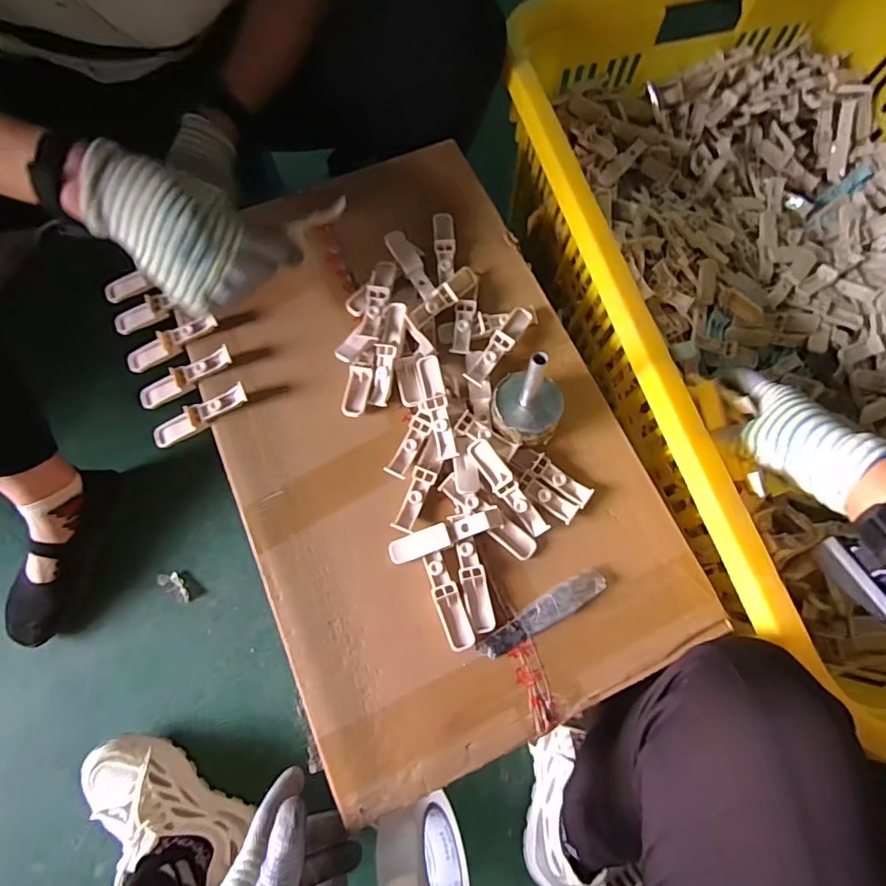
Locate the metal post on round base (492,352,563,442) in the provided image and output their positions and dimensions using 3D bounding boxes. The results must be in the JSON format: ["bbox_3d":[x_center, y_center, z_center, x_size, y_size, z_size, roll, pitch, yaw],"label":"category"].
[{"bbox_3d":[0.074,-0.033,0.450,0.059,0.077,0.059,0,73,-1],"label":"metal post on round base"}]

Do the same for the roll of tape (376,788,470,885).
[{"bbox_3d":[-0.014,0.347,0.418,0.058,0.090,0.108,-14,74,-5],"label":"roll of tape"}]

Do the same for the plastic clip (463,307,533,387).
[{"bbox_3d":[0.055,-0.093,0.497,0.022,0.019,0.097,33,75,9],"label":"plastic clip"}]

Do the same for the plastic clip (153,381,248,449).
[{"bbox_3d":[-0.229,-0.027,0.482,0.097,0.018,0.026,-27,73,10],"label":"plastic clip"}]

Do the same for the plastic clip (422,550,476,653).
[{"bbox_3d":[0.004,0.134,0.434,0.022,0.010,0.081,-20,74,-7],"label":"plastic clip"}]

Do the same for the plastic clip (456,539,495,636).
[{"bbox_3d":[0.027,0.122,0.436,0.021,0.009,0.082,-11,73,-4],"label":"plastic clip"}]

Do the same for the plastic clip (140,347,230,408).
[{"bbox_3d":[-0.249,-0.065,0.492,0.097,0.021,0.027,-25,72,13],"label":"plastic clip"}]

